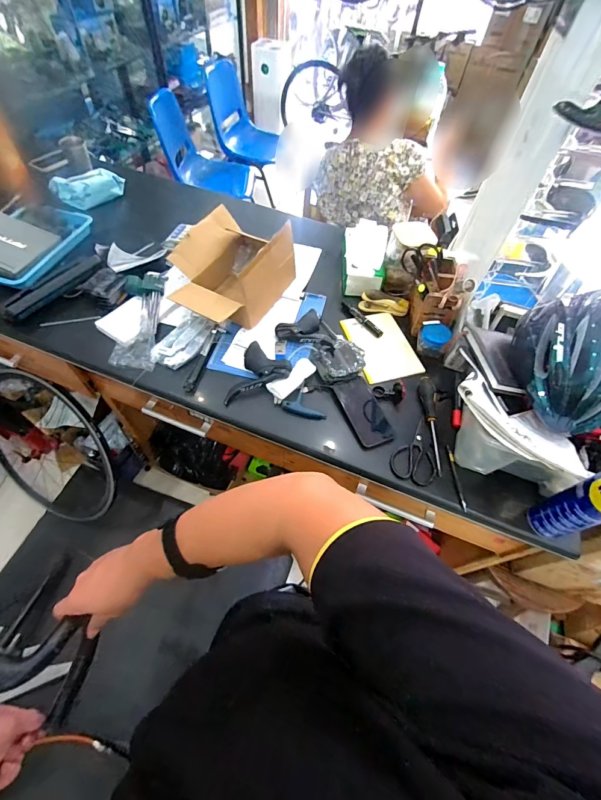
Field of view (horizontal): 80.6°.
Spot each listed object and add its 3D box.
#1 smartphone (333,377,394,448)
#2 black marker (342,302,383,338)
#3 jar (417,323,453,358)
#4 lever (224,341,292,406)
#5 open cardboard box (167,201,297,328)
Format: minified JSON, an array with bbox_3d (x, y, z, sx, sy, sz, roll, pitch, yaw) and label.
[{"bbox_3d":[0.137,0.025,0.767,0.078,0.010,0.159,-17,60,-15],"label":"smartphone"},{"bbox_3d":[0.157,-0.212,0.923,0.022,0.022,0.147,-34,65,-23],"label":"black marker"},{"bbox_3d":[0.322,-0.148,0.859,0.073,0.058,0.063,24,58,12],"label":"jar"},{"bbox_3d":[-0.086,-0.053,0.784,0.116,0.045,0.157,16,57,6],"label":"lever"},{"bbox_3d":[-0.171,-0.336,0.886,0.245,0.159,0.289,26,59,13],"label":"open cardboard box"}]

